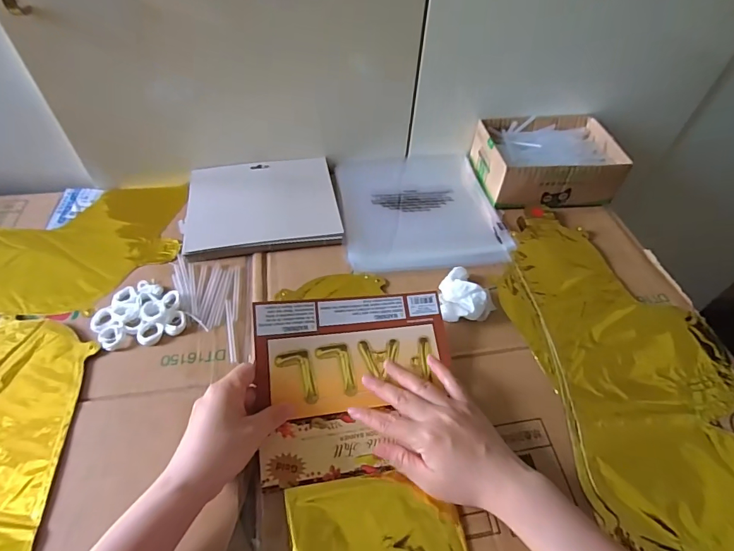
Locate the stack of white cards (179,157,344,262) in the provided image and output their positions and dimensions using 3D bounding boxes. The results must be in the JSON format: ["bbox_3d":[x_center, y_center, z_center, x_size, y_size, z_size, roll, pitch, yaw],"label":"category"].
[{"bbox_3d":[-0.137,-0.097,0.566,0.196,0.012,0.159,-6,52,-9],"label":"stack of white cards"}]

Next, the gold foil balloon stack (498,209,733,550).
[{"bbox_3d":[0.287,0.104,0.438,0.221,0.016,0.452,-9,52,-11],"label":"gold foil balloon stack"}]

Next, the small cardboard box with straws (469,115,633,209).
[{"bbox_3d":[0.265,-0.173,0.632,0.189,0.064,0.142,-2,51,-6],"label":"small cardboard box with straws"}]

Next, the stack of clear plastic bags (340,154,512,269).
[{"bbox_3d":[0.070,-0.101,0.602,0.212,0.021,0.233,-4,52,-7],"label":"stack of clear plastic bags"}]

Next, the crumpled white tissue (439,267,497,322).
[{"bbox_3d":[0.105,0.025,0.480,0.066,0.027,0.064,-29,58,-24],"label":"crumpled white tissue"}]

